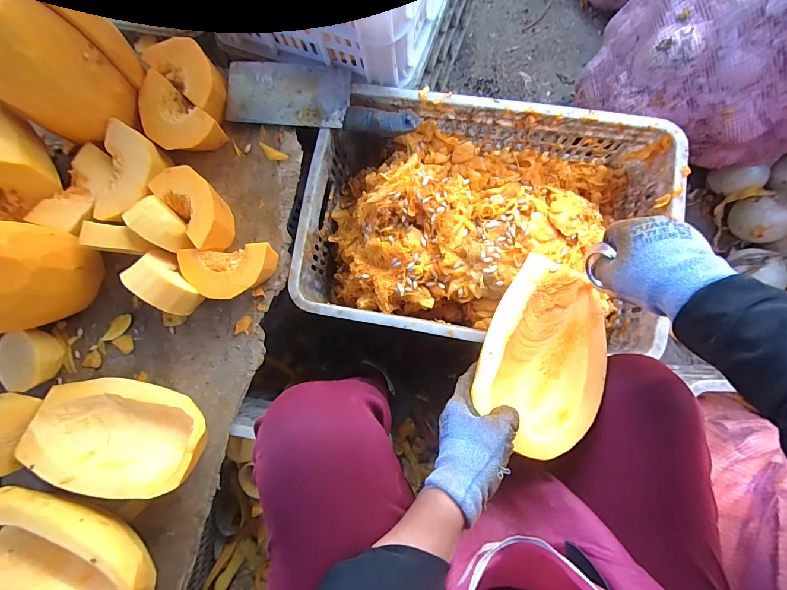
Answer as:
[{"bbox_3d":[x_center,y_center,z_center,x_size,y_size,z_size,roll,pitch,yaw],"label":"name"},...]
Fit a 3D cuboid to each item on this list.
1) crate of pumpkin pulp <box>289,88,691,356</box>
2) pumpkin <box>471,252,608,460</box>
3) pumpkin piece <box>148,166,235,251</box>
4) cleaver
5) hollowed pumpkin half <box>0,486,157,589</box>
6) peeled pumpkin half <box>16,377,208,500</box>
[{"bbox_3d":[0.129,-0.105,0.583,0.509,0.153,0.342,10,85,5],"label":"crate of pumpkin pulp"},{"bbox_3d":[0.177,0.075,0.455,0.138,0.080,0.240,22,66,6],"label":"pumpkin"},{"bbox_3d":[-0.273,-0.125,0.519,0.066,0.076,0.129,-42,83,-1],"label":"pumpkin piece"},{"bbox_3d":[-0.106,-0.299,0.546,0.281,0.023,0.096,6,85,4],"label":"cleaver"},{"bbox_3d":[-0.427,0.348,0.478,0.254,0.079,0.151,26,86,6],"label":"hollowed pumpkin half"},{"bbox_3d":[-0.374,0.192,0.502,0.245,0.065,0.143,8,67,1],"label":"peeled pumpkin half"}]

